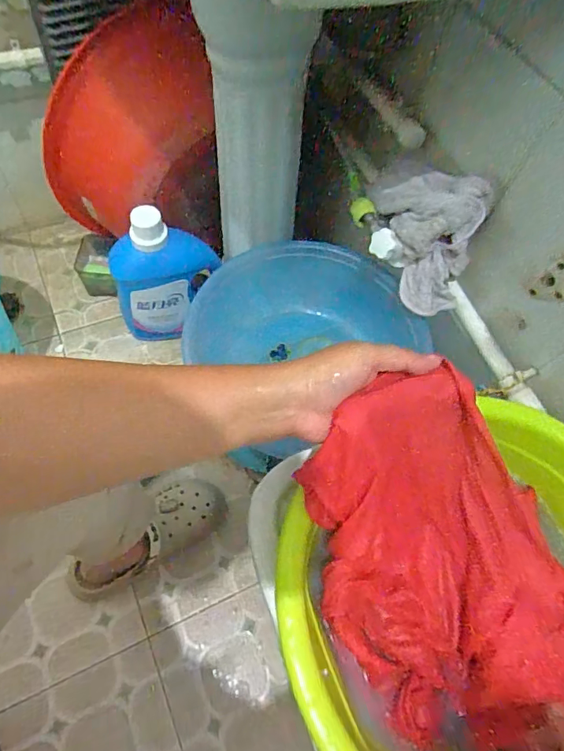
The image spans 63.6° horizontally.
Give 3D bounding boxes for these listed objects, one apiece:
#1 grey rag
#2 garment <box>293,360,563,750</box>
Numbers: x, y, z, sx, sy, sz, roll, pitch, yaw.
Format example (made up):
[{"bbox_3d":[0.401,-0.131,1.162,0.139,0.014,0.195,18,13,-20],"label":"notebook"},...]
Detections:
[{"bbox_3d":[0.195,-0.185,0.589,0.119,0.117,0.166,-10,65,-13],"label":"grey rag"},{"bbox_3d":[0.122,0.146,0.353,0.172,0.143,0.253,-33,70,-17],"label":"garment"}]

